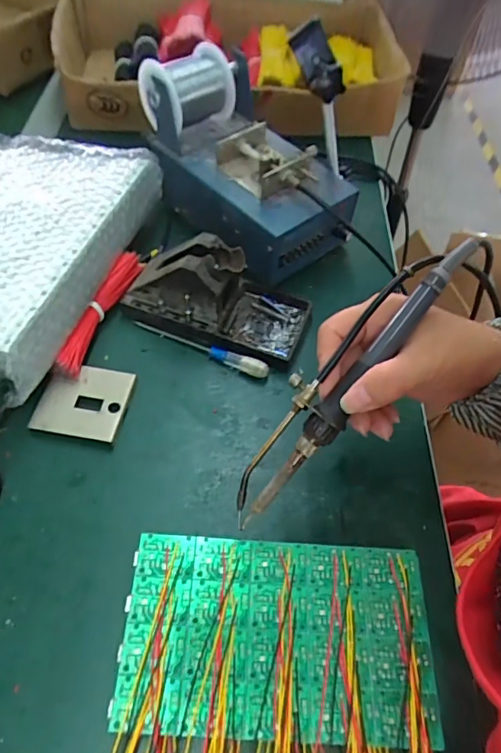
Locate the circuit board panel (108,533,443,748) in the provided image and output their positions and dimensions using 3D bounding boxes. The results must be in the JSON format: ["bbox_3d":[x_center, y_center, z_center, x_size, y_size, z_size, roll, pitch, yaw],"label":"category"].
[{"bbox_3d":[0.016,0.146,0.287,0.172,0.004,0.101,4,55,-1],"label":"circuit board panel"}]

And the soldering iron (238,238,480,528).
[{"bbox_3d":[0.055,-0.004,0.284,0.036,0.018,0.200,40,92,23],"label":"soldering iron"}]

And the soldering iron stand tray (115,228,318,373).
[{"bbox_3d":[-0.027,-0.076,0.433,0.154,0.070,0.081,19,55,10],"label":"soldering iron stand tray"}]

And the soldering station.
[{"bbox_3d":[0.006,-0.190,0.503,0.126,0.081,0.193,-34,63,-25],"label":"soldering station"}]

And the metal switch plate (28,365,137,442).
[{"bbox_3d":[-0.129,0.018,0.391,0.062,0.005,0.064,10,52,1],"label":"metal switch plate"}]

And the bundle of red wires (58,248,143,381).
[{"bbox_3d":[-0.127,-0.059,0.429,0.019,0.035,0.139,14,54,6],"label":"bundle of red wires"}]

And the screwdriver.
[{"bbox_3d":[-0.044,-0.026,0.430,0.126,0.015,0.012,21,55,11],"label":"screwdriver"}]

